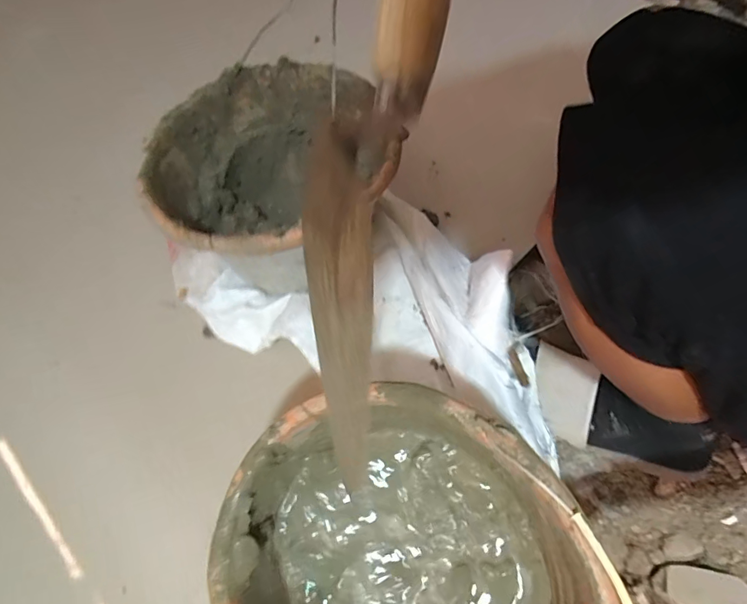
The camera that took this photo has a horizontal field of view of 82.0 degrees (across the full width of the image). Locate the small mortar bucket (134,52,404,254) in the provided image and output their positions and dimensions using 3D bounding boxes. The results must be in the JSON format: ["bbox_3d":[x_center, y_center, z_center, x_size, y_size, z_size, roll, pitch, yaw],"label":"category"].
[{"bbox_3d":[-0.114,-0.144,0.534,0.280,0.152,0.241,-41,67,-16],"label":"small mortar bucket"}]

